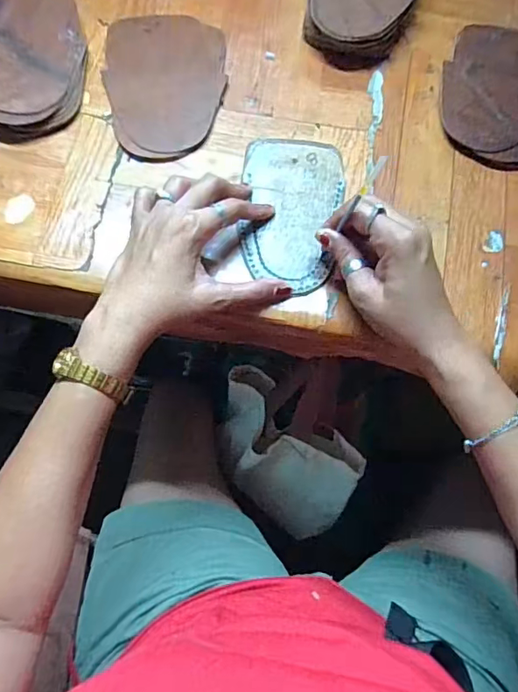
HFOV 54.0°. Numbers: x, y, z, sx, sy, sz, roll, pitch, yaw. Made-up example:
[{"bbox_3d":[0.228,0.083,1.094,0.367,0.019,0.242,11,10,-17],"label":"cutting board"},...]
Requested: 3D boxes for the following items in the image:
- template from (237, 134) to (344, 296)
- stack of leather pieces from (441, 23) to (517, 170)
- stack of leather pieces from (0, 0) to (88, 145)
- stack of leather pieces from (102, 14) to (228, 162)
[{"bbox_3d":[0.028,-0.115,0.432,0.084,0.004,0.145,4,71,-1],"label":"template"},{"bbox_3d":[0.230,-0.242,0.482,0.108,0.008,0.172,8,70,0],"label":"stack of leather pieces"},{"bbox_3d":[-0.211,-0.256,0.458,0.103,0.022,0.163,-5,71,-4],"label":"stack of leather pieces"},{"bbox_3d":[-0.086,-0.244,0.470,0.109,0.005,0.169,-2,71,-3],"label":"stack of leather pieces"}]

